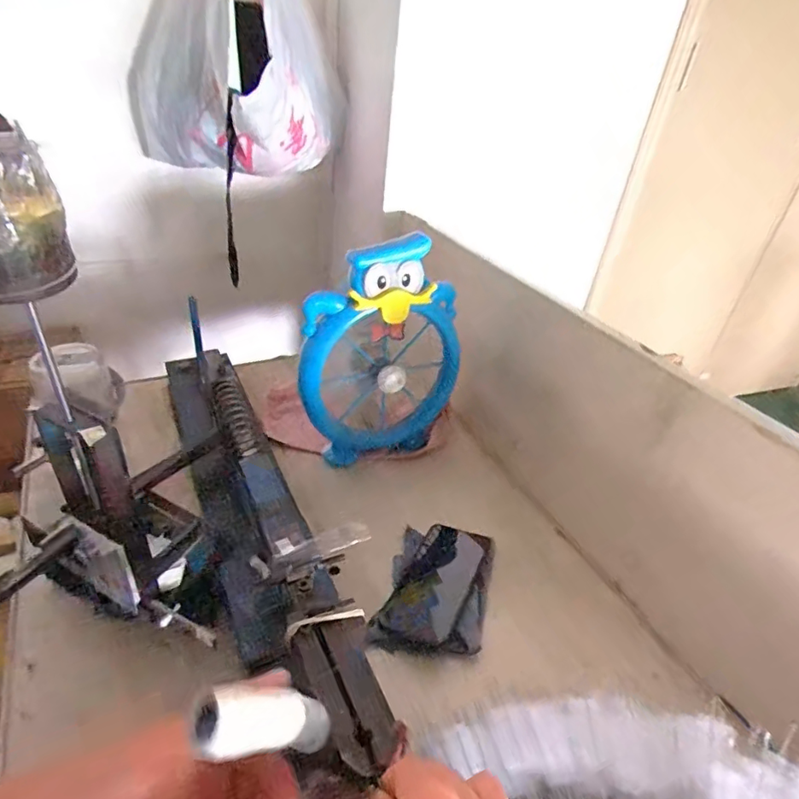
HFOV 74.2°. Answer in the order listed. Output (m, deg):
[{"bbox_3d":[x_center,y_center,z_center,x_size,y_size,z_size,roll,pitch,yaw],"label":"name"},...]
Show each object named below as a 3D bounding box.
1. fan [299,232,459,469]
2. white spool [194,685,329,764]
[{"bbox_3d":[-0.014,-0.052,0.718,0.227,0.298,0.073,-15,40,-28],"label":"fan"},{"bbox_3d":[-0.063,0.163,0.266,0.026,0.087,0.020,-44,48,-1],"label":"white spool"}]

